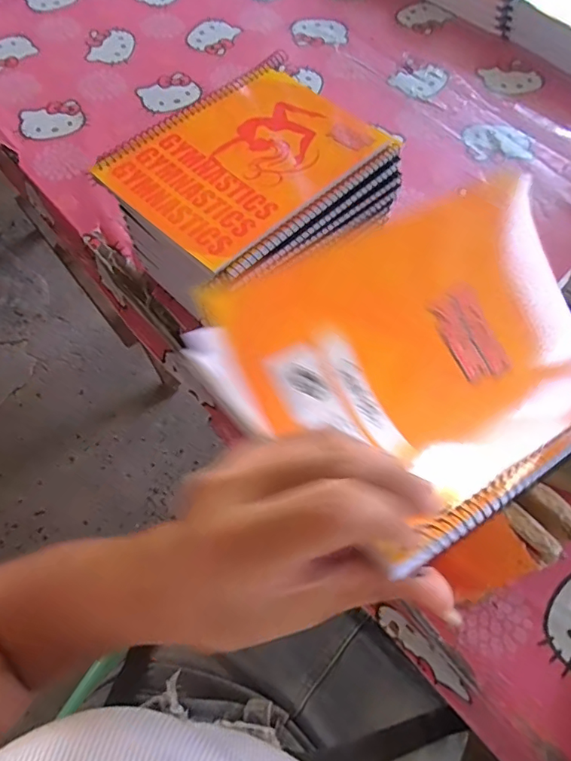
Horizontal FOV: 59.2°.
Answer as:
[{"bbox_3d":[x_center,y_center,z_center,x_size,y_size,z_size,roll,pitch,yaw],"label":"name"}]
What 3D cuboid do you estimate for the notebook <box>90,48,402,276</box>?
[{"bbox_3d":[-0.031,-0.183,0.406,0.152,0.010,0.199,41,67,19],"label":"notebook"}]

